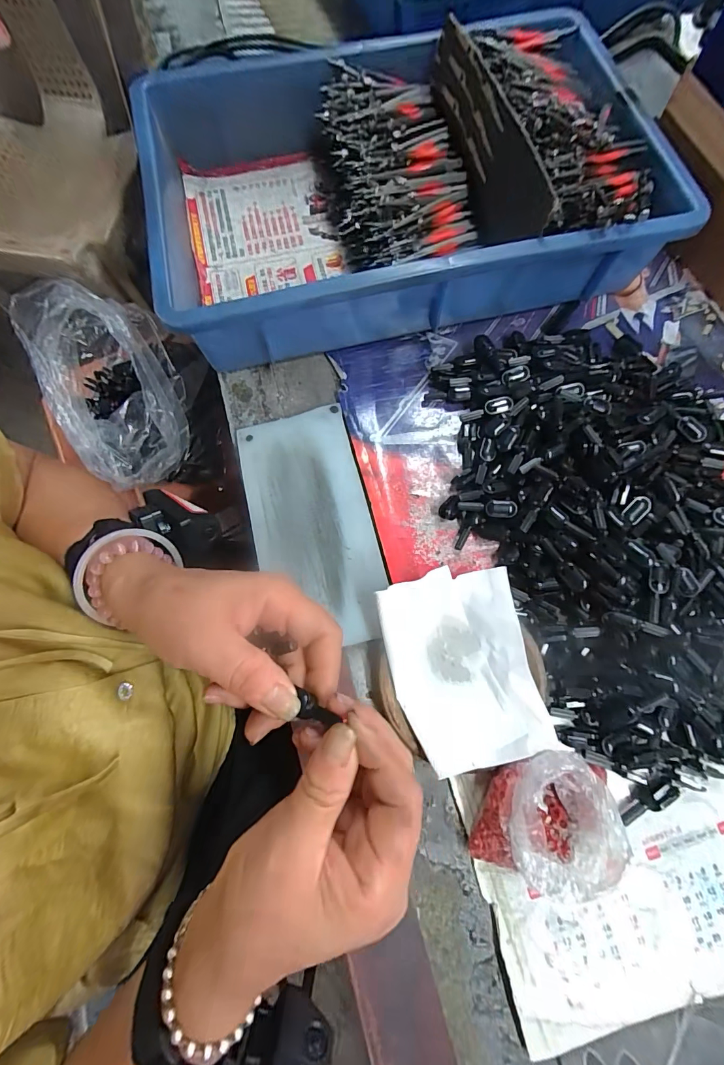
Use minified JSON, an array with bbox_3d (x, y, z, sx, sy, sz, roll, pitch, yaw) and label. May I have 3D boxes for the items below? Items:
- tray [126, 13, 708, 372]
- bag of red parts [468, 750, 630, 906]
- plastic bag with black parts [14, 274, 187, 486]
[{"bbox_3d":[0.030,-0.322,0.371,0.424,0.087,0.299,-13,74,-3],"label":"tray"},{"bbox_3d":[0.119,0.181,0.248,0.082,0.046,0.085,30,76,9],"label":"bag of red parts"},{"bbox_3d":[-0.290,-0.173,0.463,0.134,0.109,0.196,-20,75,-4],"label":"plastic bag with black parts"}]

